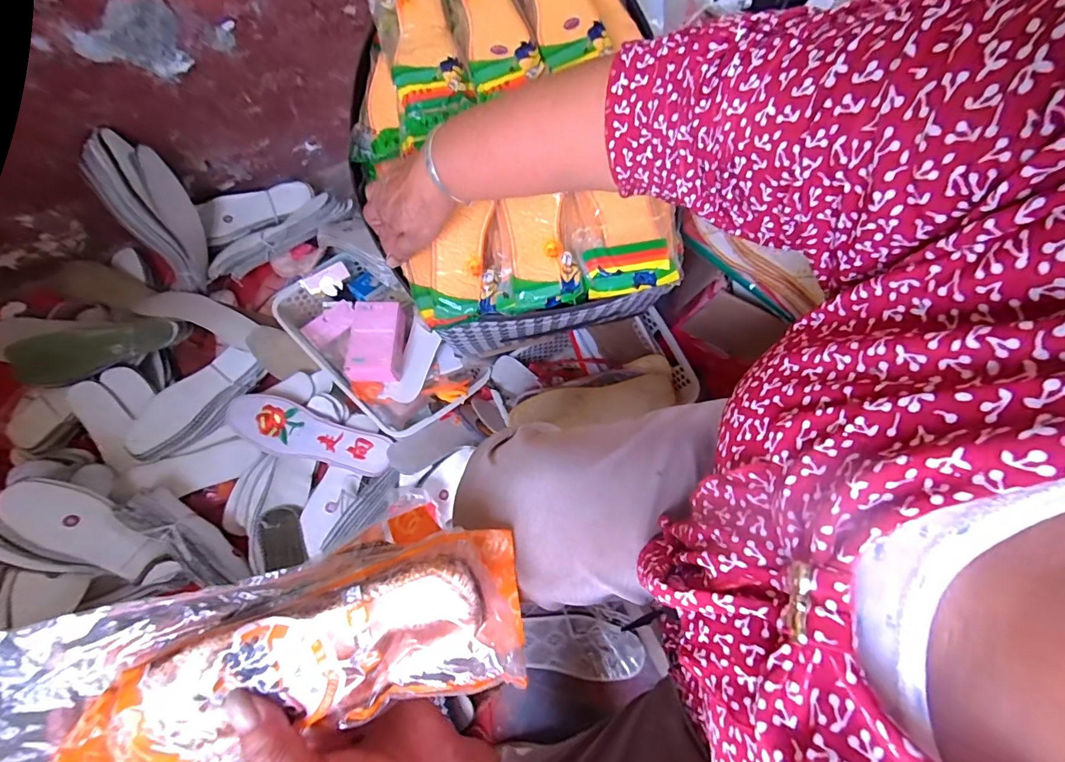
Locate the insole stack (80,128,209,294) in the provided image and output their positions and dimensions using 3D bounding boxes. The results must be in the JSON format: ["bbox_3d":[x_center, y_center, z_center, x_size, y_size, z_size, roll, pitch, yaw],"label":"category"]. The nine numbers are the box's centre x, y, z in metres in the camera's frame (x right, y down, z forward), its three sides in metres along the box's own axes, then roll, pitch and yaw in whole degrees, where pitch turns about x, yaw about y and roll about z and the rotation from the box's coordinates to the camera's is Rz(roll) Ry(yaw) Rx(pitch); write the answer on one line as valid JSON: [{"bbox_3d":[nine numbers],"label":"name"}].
[{"bbox_3d":[-0.552,-0.246,0.688,0.048,0.225,0.093,5,43,20],"label":"insole stack"}]

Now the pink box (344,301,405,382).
[{"bbox_3d":[-0.218,-0.057,0.654,0.071,0.043,0.115,2,75,-4],"label":"pink box"}]

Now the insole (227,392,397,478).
[{"bbox_3d":[-0.337,0.081,0.694,0.247,0.009,0.076,18,75,2],"label":"insole"}]

